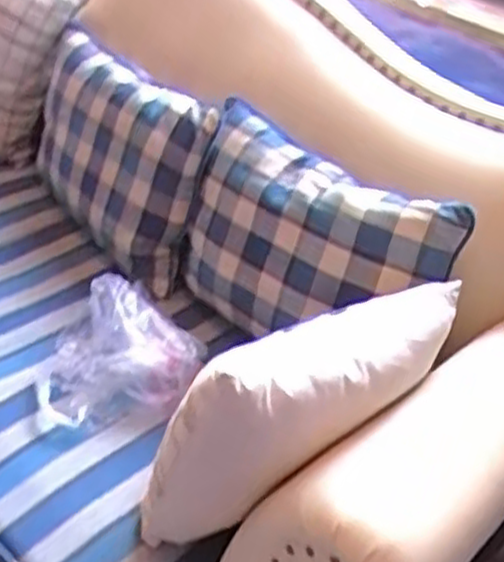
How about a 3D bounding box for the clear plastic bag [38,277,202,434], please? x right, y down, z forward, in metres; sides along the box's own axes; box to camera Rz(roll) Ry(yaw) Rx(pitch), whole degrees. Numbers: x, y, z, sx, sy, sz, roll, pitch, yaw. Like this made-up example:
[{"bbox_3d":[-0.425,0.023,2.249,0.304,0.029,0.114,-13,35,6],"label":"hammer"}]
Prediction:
[{"bbox_3d":[-0.204,0.104,1.218,0.246,0.107,0.270,1,38,-8],"label":"clear plastic bag"}]

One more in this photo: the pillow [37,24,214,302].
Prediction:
[{"bbox_3d":[-0.271,-0.240,1.463,0.147,0.315,0.485,-20,45,-31],"label":"pillow"}]

